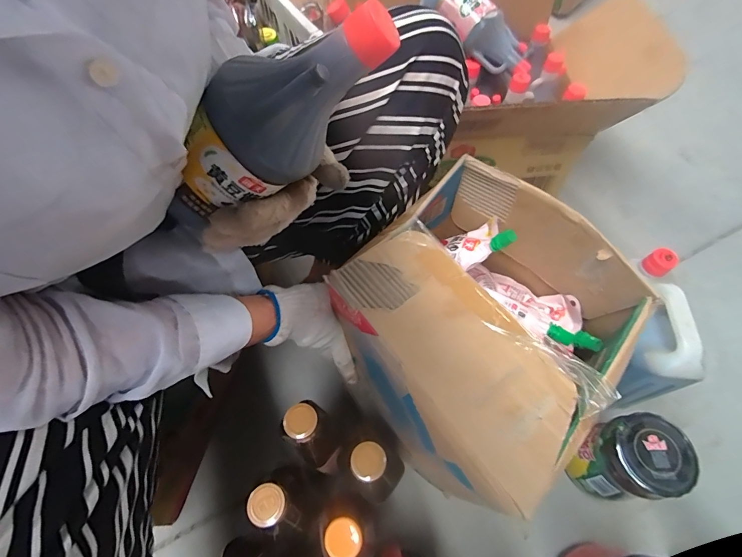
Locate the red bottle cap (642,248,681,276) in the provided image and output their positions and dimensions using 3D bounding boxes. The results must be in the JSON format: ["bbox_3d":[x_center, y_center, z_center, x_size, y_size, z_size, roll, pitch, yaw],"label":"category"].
[{"bbox_3d":[0.358,-0.021,0.463,0.026,0.028,0.029,-33,64,-17],"label":"red bottle cap"}]

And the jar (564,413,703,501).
[{"bbox_3d":[0.304,0.227,0.467,0.086,0.157,0.080,0,59,1],"label":"jar"}]

